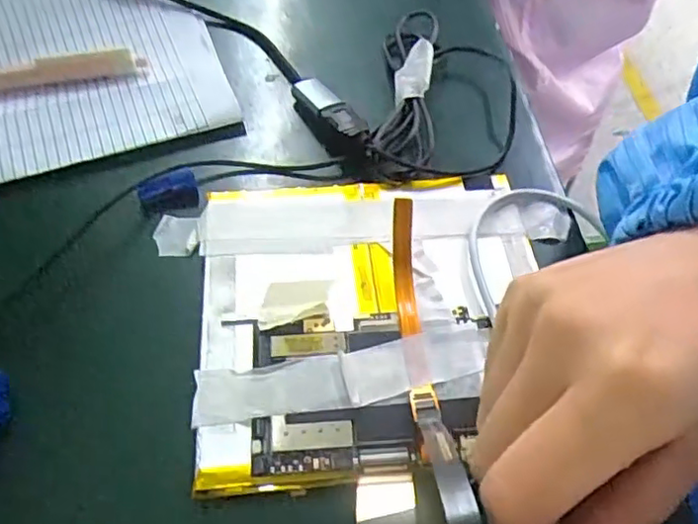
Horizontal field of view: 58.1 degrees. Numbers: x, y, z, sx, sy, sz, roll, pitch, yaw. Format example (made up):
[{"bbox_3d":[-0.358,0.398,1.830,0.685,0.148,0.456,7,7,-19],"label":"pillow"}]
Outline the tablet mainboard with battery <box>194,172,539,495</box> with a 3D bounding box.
[{"bbox_3d":[0.009,0.016,0.234,0.125,0.014,0.124,-4,54,-4],"label":"tablet mainboard with battery"}]

